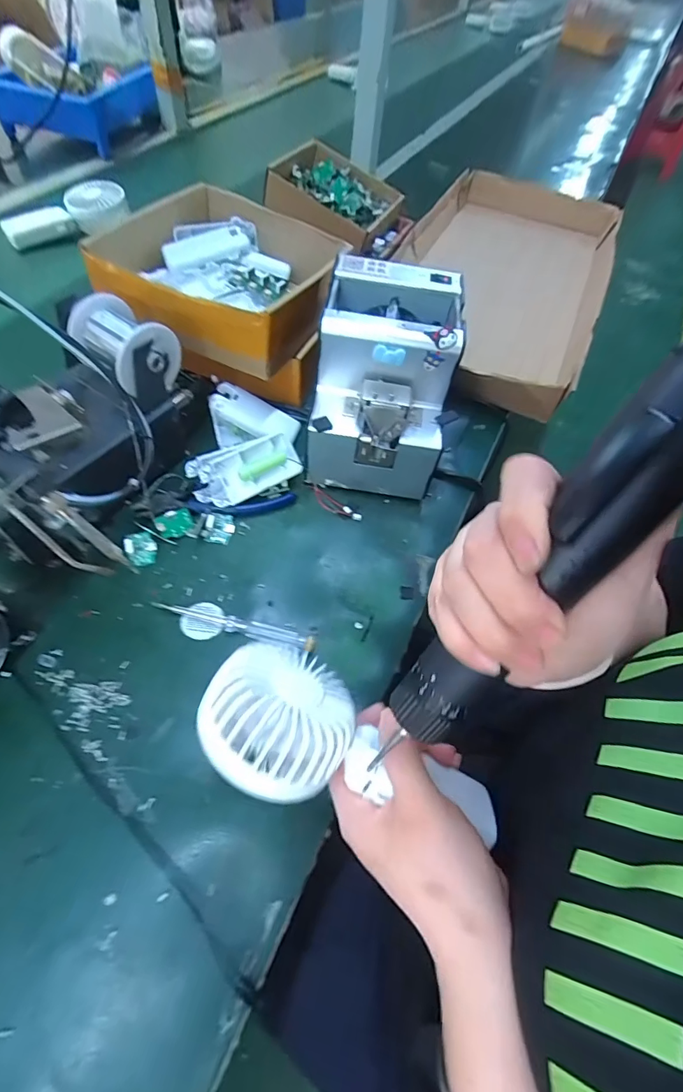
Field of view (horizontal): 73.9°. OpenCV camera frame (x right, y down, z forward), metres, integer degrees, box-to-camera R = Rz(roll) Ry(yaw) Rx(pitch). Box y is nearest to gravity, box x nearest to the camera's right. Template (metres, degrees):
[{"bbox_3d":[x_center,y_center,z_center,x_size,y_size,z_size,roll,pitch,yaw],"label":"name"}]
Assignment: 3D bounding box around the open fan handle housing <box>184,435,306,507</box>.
[{"bbox_3d":[-0.094,-0.074,0.449,0.103,0.023,0.052,-21,103,-16],"label":"open fan handle housing"}]

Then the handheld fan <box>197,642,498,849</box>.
[{"bbox_3d":[0.005,0.121,0.263,0.175,0.045,0.082,24,40,4],"label":"handheld fan"}]

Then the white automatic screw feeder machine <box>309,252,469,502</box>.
[{"bbox_3d":[0.039,-0.162,0.463,0.128,0.155,0.169,8,57,0],"label":"white automatic screw feeder machine"}]

